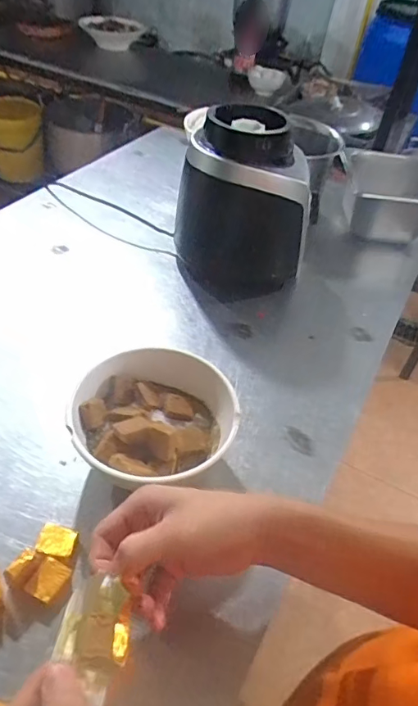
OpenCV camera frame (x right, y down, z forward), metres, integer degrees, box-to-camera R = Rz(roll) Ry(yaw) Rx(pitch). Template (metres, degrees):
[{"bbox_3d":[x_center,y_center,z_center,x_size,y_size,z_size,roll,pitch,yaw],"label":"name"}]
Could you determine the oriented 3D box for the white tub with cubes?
[{"bbox_3d":[-0.052,0.069,0.471,0.152,0.068,0.139,4,44,-4],"label":"white tub with cubes"}]

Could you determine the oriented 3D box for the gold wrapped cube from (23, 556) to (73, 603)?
[{"bbox_3d":[-0.125,0.178,0.386,0.022,0.013,0.031,22,46,15],"label":"gold wrapped cube"}]

